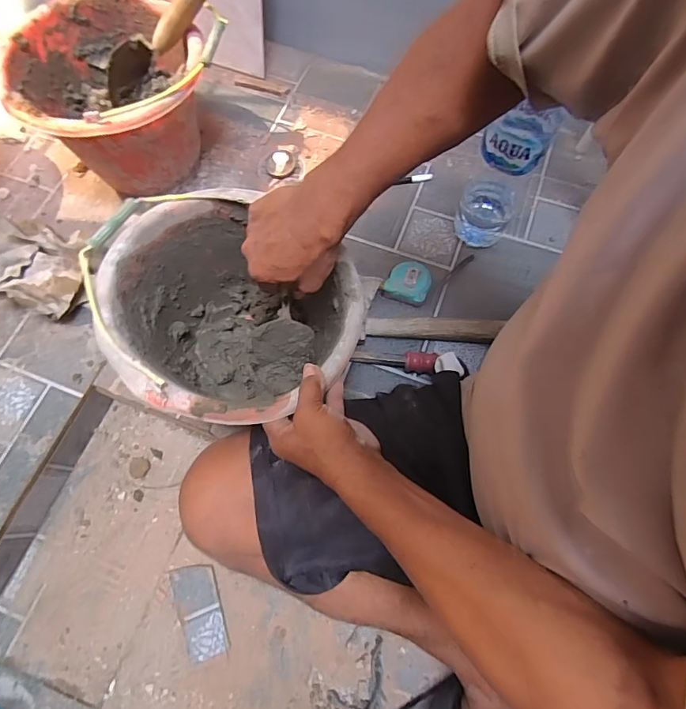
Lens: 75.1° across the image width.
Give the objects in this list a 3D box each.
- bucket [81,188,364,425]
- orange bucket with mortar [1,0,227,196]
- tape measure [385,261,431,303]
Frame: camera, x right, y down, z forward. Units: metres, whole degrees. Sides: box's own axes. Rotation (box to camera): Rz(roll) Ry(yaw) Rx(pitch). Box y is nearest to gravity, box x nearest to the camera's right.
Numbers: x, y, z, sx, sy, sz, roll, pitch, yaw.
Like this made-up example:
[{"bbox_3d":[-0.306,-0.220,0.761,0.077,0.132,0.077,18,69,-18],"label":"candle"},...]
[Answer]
[{"bbox_3d":[-0.139,-0.038,0.577,0.297,0.199,0.256,40,74,12],"label":"bucket"},{"bbox_3d":[-0.343,-0.399,0.712,0.270,0.209,0.280,0,70,-1],"label":"orange bucket with mortar"},{"bbox_3d":[0.104,-0.114,0.707,0.068,0.042,0.065,20,68,6],"label":"tape measure"}]

